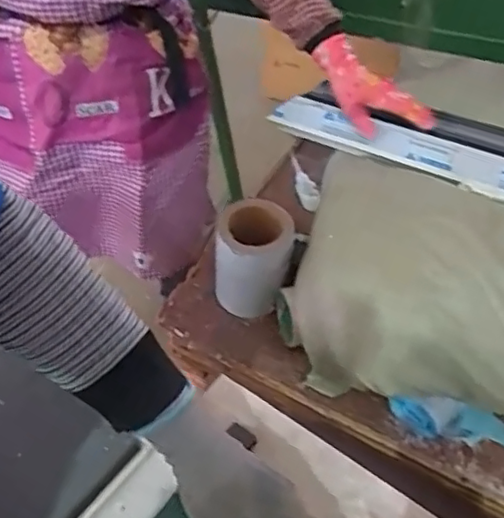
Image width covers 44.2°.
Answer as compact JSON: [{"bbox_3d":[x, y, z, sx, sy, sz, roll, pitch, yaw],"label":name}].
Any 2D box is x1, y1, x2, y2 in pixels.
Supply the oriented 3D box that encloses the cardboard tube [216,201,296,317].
[{"bbox_3d":[0.003,0.001,0.914,0.108,0.145,0.109,4,49,4],"label":"cardboard tube"}]

